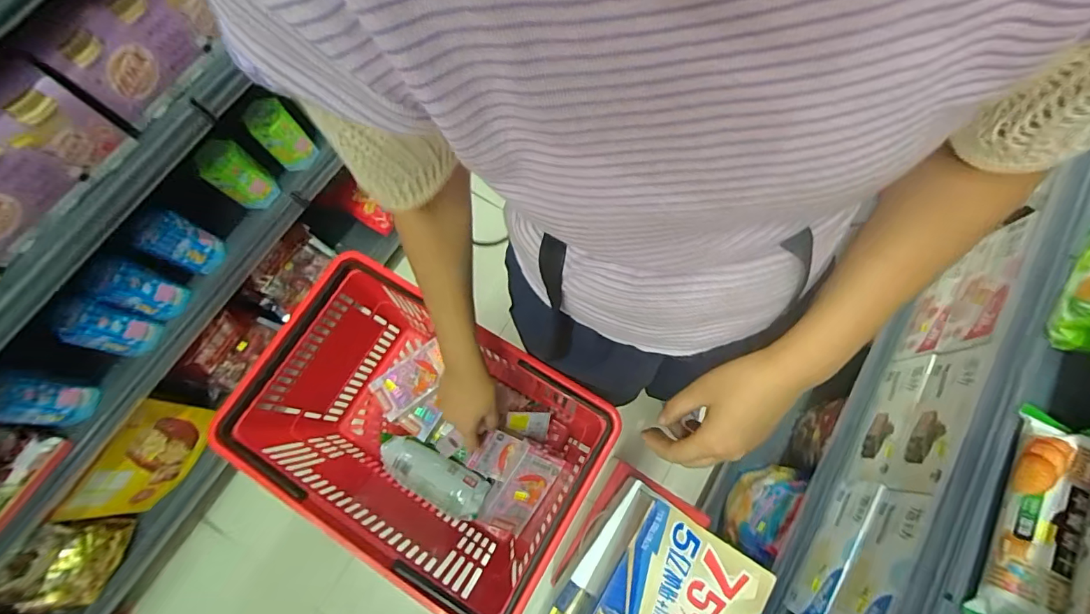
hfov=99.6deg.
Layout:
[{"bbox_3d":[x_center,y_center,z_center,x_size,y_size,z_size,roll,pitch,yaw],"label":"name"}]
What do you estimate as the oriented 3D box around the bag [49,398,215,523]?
[{"bbox_3d":[-0.840,0.327,0.975,0.038,0.196,0.252,26,76,10],"label":"bag"}]

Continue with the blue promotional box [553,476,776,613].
[{"bbox_3d":[0.174,0.463,0.732,0.216,0.168,0.263,35,78,12],"label":"blue promotional box"}]

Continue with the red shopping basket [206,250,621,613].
[{"bbox_3d":[-0.168,0.196,0.704,0.453,0.249,0.311,27,76,10],"label":"red shopping basket"}]

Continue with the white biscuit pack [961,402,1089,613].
[{"bbox_3d":[0.537,0.233,0.470,0.106,0.051,0.227,26,76,10],"label":"white biscuit pack"}]

